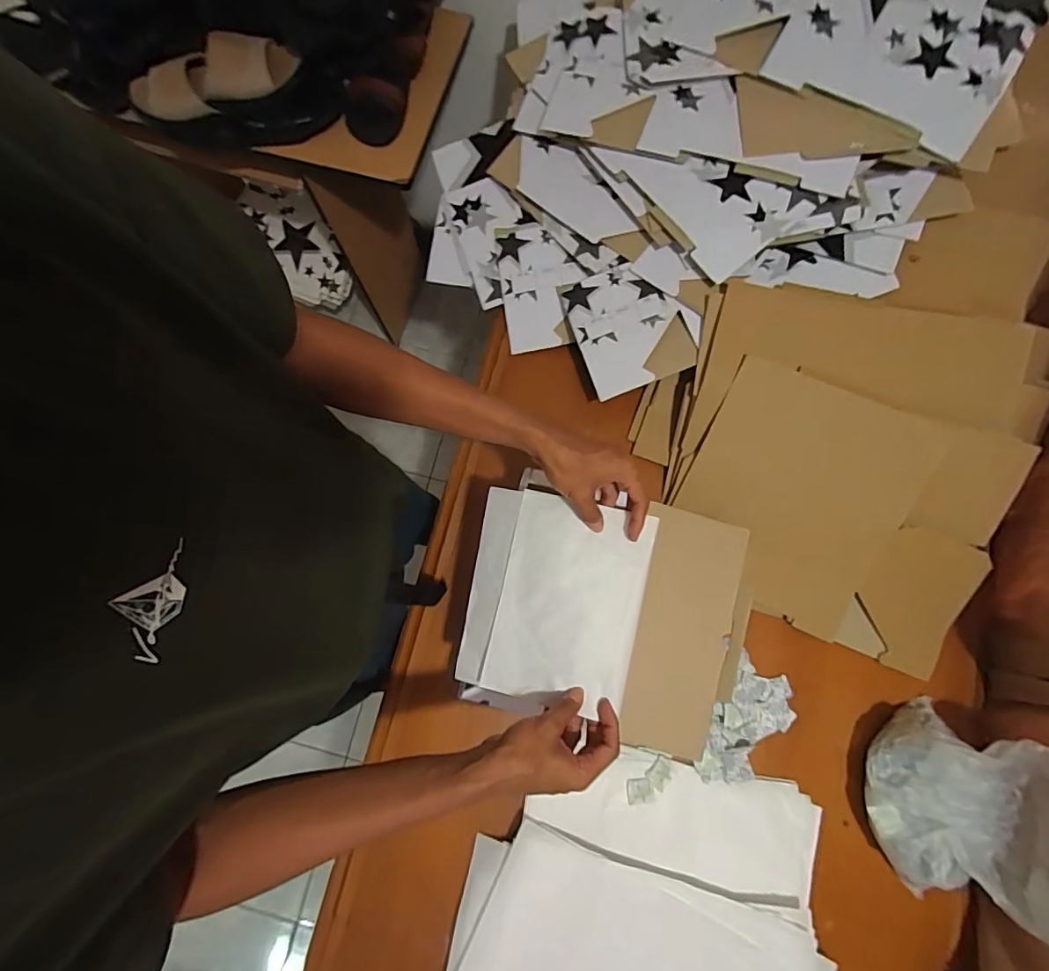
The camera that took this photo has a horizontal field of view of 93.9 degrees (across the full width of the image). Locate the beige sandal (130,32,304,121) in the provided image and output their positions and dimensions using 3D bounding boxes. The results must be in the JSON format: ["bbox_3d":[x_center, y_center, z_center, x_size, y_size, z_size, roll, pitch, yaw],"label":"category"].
[{"bbox_3d":[-0.512,-0.687,0.830,0.265,0.067,0.107,-10,79,-2],"label":"beige sandal"}]

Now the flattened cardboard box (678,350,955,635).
[{"bbox_3d":[0.358,0.017,0.652,0.268,0.022,0.296,24,104,6],"label":"flattened cardboard box"}]

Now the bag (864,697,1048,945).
[{"bbox_3d":[0.497,0.368,0.541,0.151,0.151,0.212,23,80,4],"label":"bag"}]

